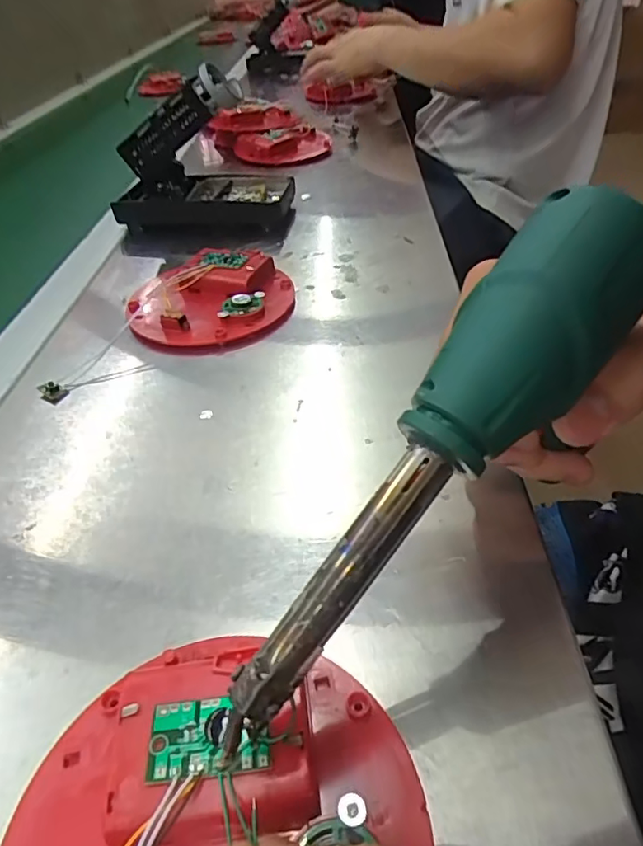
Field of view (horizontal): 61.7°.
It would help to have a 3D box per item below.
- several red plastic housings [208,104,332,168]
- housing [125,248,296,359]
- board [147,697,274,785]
[{"bbox_3d":[-0.065,-0.363,0.675,0.139,0.053,0.138,-9,42,-4],"label":"several red plastic housings"},{"bbox_3d":[-0.080,-0.093,0.390,0.115,0.026,0.107,-3,42,3],"label":"housing"},{"bbox_3d":[-0.033,0.093,0.160,0.035,0.004,0.021,-7,41,-3],"label":"board"}]

